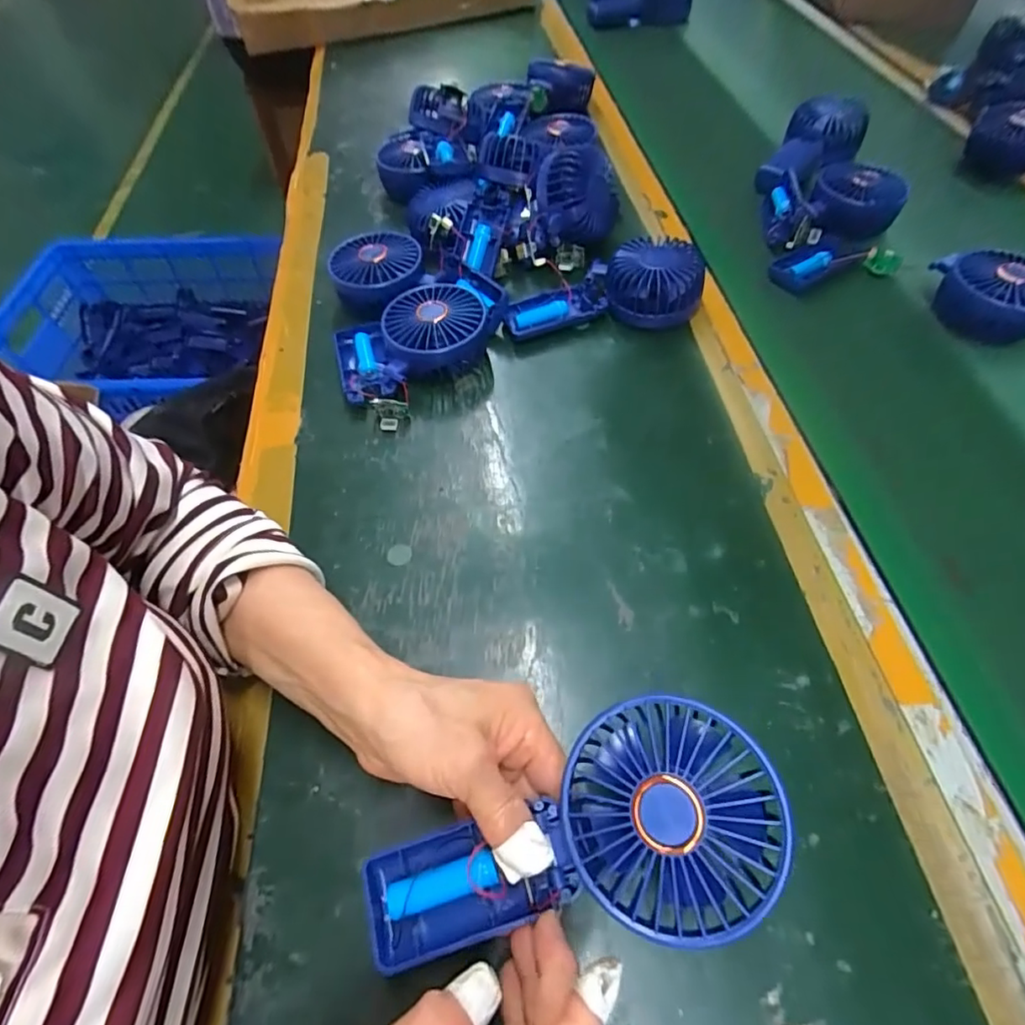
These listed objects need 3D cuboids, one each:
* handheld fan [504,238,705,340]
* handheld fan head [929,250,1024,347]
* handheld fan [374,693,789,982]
[{"bbox_3d":[0.082,-0.200,0.484,0.176,0.045,0.076,-4,57,1],"label":"handheld fan"},{"bbox_3d":[0.420,-0.189,0.477,0.091,0.047,0.073,23,61,17],"label":"handheld fan head"},{"bbox_3d":[0.022,0.143,0.230,0.178,0.035,0.081,-25,57,10],"label":"handheld fan"}]

